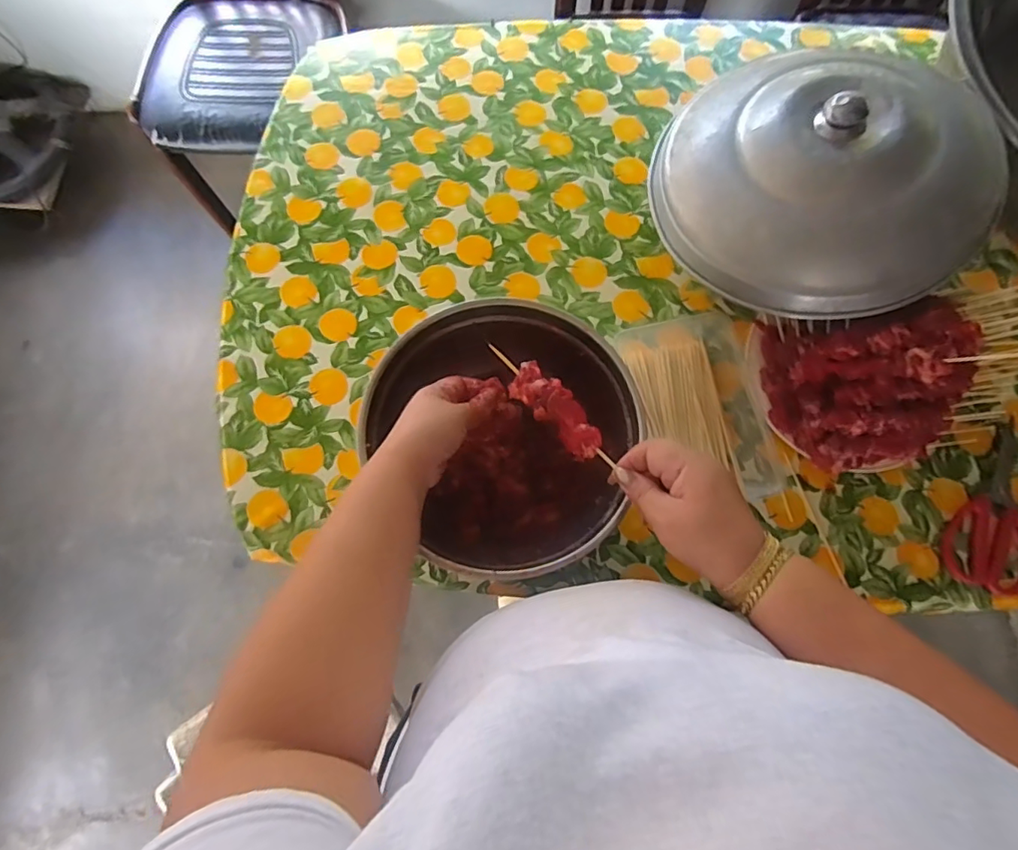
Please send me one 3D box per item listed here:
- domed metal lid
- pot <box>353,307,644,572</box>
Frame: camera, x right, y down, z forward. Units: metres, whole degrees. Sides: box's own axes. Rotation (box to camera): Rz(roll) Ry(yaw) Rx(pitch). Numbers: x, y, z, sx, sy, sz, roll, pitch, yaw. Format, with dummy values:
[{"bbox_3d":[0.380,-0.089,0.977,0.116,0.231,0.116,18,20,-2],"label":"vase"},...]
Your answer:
[{"bbox_3d":[0.349,-0.276,0.584,0.349,0.114,0.295,14,76,2],"label":"domed metal lid"},{"bbox_3d":[-0.003,0.017,0.577,0.250,0.151,0.270,0,76,-1],"label":"pot"}]

